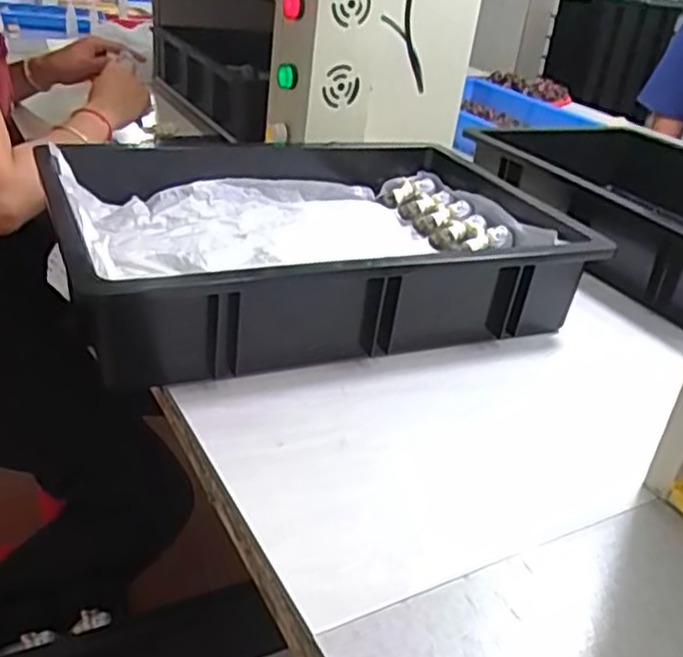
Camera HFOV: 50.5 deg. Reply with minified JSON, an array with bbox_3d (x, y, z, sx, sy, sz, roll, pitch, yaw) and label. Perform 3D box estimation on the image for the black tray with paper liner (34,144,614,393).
[{"bbox_3d":[-0.024,-0.083,0.684,0.455,0.095,0.327,-6,32,-23],"label":"black tray with paper liner"}]

